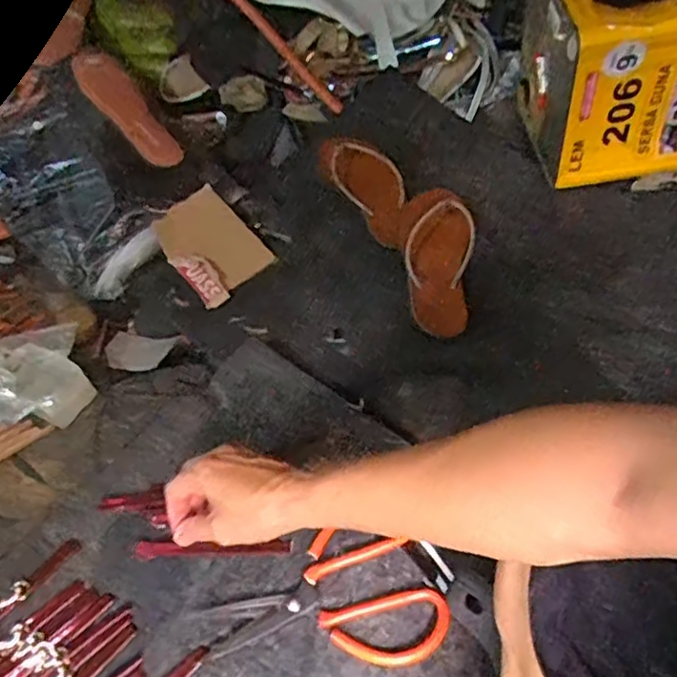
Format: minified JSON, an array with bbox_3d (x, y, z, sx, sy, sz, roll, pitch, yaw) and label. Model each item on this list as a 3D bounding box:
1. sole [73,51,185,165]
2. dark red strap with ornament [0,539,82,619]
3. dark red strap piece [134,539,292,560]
[{"bbox_3d":[-0.310,-0.339,0.927,0.071,0.014,0.213,-39,88,-25],"label":"sole"},{"bbox_3d":[-0.299,0.237,0.577,0.018,0.004,0.135,33,60,27],"label":"dark red strap with ornament"},{"bbox_3d":[-0.118,0.199,0.595,0.147,0.004,0.015,0,50,1],"label":"dark red strap piece"}]

